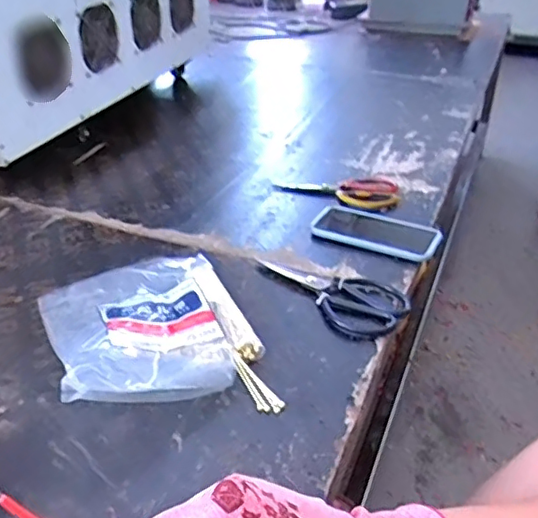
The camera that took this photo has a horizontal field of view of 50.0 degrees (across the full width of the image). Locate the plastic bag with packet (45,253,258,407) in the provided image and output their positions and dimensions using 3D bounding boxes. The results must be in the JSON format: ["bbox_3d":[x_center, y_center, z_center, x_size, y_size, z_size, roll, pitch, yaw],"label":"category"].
[{"bbox_3d":[-0.133,0.057,0.624,0.198,0.064,0.249,-15,38,-23],"label":"plastic bag with packet"}]

